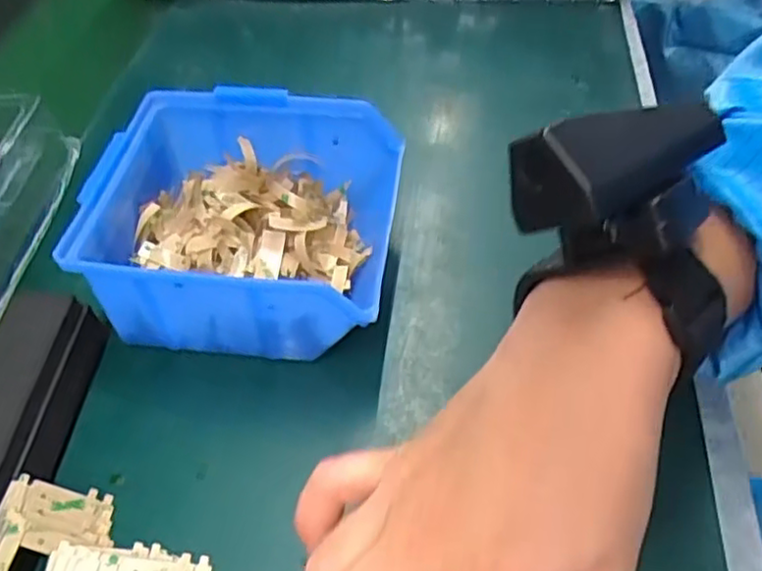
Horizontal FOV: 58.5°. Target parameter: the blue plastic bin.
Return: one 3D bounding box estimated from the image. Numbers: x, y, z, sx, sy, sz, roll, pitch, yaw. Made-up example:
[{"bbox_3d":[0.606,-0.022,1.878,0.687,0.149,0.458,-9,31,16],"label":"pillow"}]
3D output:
[{"bbox_3d":[-0.061,-0.027,0.329,0.129,0.073,0.118,4,49,6],"label":"blue plastic bin"}]

